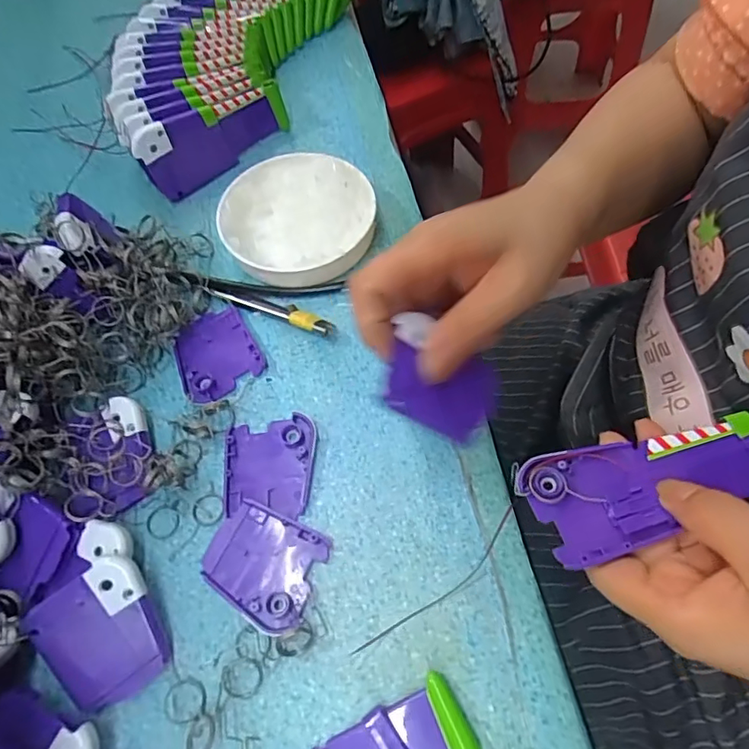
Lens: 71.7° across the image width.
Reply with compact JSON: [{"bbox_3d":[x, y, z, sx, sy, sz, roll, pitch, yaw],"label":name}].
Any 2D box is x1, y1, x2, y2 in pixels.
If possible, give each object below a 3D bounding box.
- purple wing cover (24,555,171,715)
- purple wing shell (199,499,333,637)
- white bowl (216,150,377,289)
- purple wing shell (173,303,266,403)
[{"bbox_3d":[-0.132,0.128,0.255,0.051,0.010,0.061,-35,91,-16],"label":"purple wing cover"},{"bbox_3d":[-0.060,0.100,0.276,0.061,0.007,0.051,23,67,14],"label":"purple wing shell"},{"bbox_3d":[-0.052,-0.108,0.362,0.104,0.027,0.099,-1,63,3],"label":"white bowl"},{"bbox_3d":[-0.104,-0.015,0.335,0.052,0.006,0.059,-30,65,-11],"label":"purple wing shell"}]

